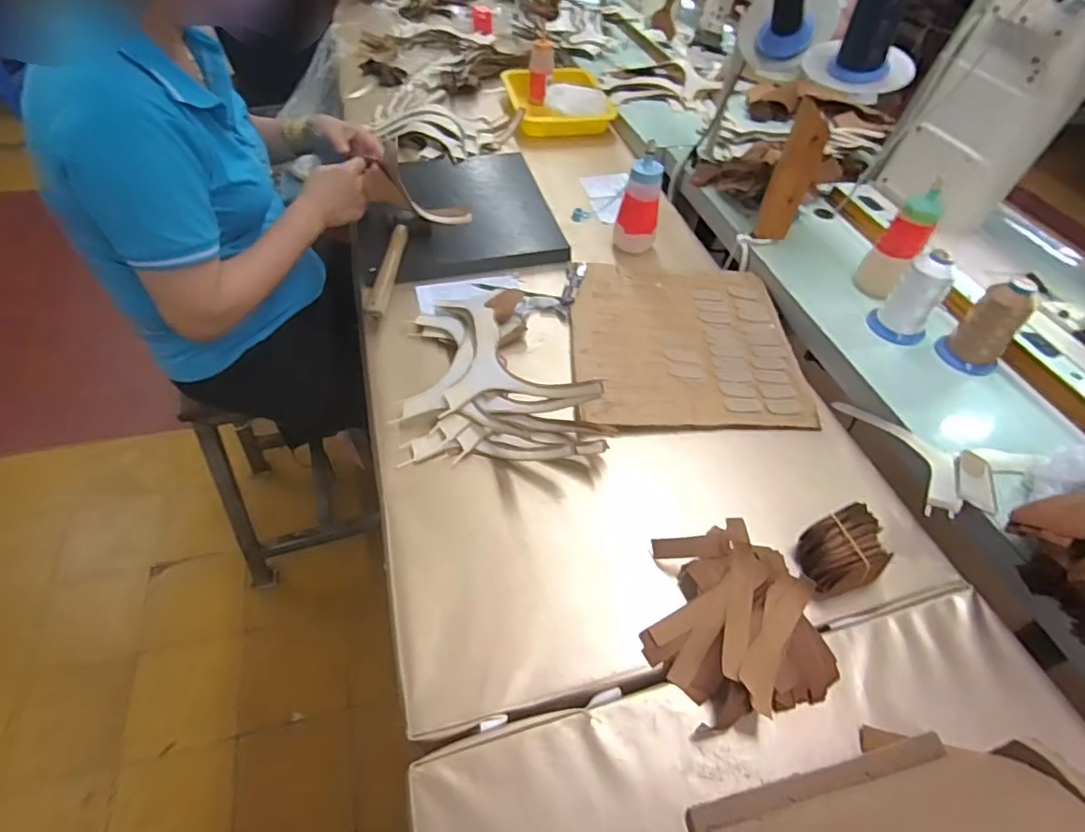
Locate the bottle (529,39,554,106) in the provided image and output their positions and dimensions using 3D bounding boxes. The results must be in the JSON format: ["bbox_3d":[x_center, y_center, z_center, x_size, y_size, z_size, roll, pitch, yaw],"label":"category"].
[{"bbox_3d":[-0.001,-0.681,1.133,0.051,0.114,0.046,13,19,7],"label":"bottle"}]

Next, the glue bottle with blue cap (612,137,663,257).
[{"bbox_3d":[0.139,-0.302,0.824,0.062,0.129,0.051,18,51,11],"label":"glue bottle with blue cap"}]

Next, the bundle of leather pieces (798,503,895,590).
[{"bbox_3d":[0.279,0.125,0.529,0.073,0.045,0.060,-17,53,-17],"label":"bundle of leather pieces"}]

